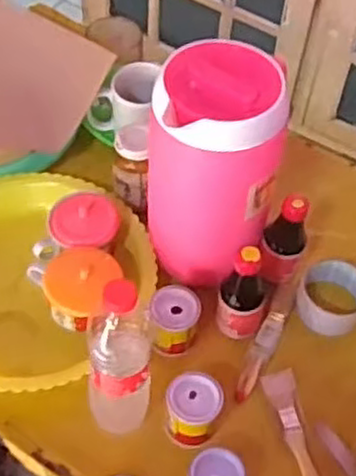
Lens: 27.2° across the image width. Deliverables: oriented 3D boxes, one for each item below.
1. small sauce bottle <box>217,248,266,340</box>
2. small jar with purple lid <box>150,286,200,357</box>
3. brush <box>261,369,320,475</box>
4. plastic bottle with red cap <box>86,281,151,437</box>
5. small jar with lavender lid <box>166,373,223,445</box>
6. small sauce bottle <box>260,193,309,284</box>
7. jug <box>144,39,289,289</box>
[{"bbox_3d":[0.076,0.060,0.826,0.054,0.127,0.047,14,53,6],"label":"small sauce bottle"},{"bbox_3d":[-0.004,0.093,0.843,0.055,0.053,0.063,-4,53,-7],"label":"small jar with purple lid"},{"bbox_3d":[0.127,0.219,0.788,0.036,0.014,0.168,-6,54,-9],"label":"brush"},{"bbox_3d":[-0.056,0.119,0.712,0.059,0.214,0.064,2,53,-2],"label":"plastic bottle with red cap"},{"bbox_3d":[0.016,0.182,0.779,0.057,0.060,0.061,2,53,-2],"label":"small jar with lavender lid"},{"bbox_3d":[0.125,0.007,0.869,0.050,0.127,0.041,18,54,9],"label":"small sauce bottle"},{"bbox_3d":[0.037,-0.064,0.824,0.131,0.277,0.125,-7,54,-9],"label":"jug"}]

